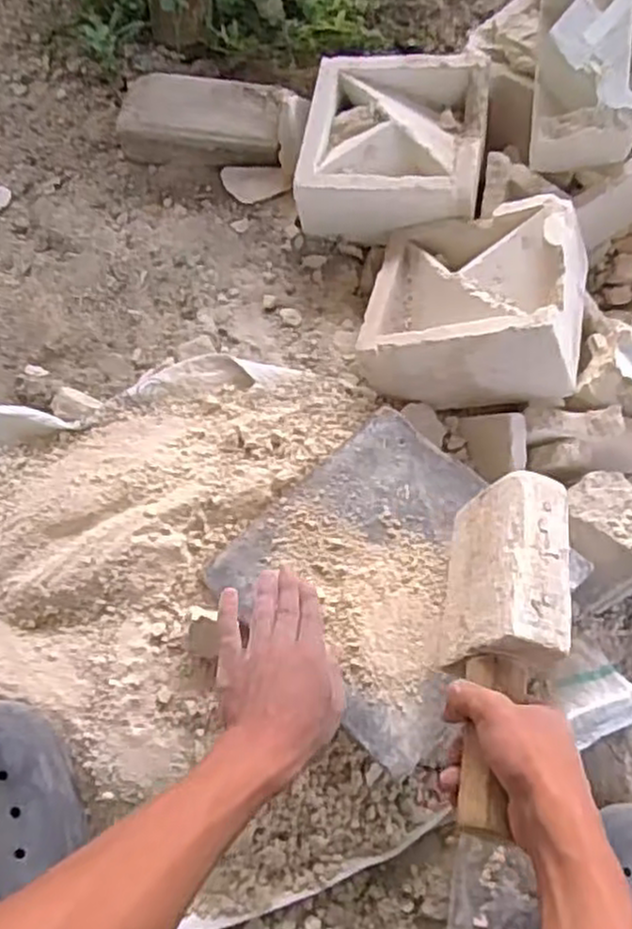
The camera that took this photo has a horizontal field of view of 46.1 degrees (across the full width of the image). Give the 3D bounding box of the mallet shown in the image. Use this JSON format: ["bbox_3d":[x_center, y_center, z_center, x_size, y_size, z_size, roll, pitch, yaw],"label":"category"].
[{"bbox_3d":[0.132,0.128,0.530,0.074,0.085,0.245,11,63,5],"label":"mallet"}]

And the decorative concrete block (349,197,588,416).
[{"bbox_3d":[0.168,-0.170,0.783,0.207,0.104,0.220,-5,52,29],"label":"decorative concrete block"}]

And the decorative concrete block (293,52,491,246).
[{"bbox_3d":[0.089,-0.371,0.866,0.207,0.093,0.216,6,66,4],"label":"decorative concrete block"}]

